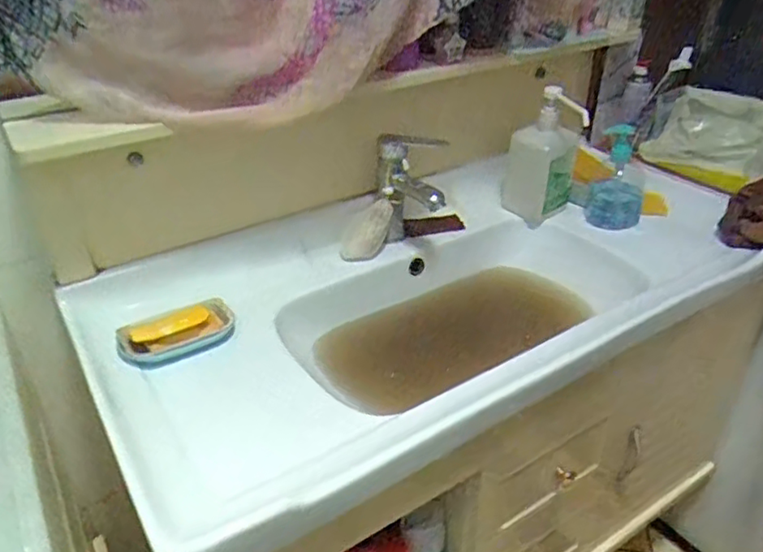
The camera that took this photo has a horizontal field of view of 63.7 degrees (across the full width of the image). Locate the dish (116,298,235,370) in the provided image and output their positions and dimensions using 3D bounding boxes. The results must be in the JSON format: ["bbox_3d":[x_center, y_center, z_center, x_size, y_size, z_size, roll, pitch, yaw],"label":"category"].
[{"bbox_3d":[-0.265,0.074,0.799,0.146,0.036,0.070,-17,36,-24],"label":"dish"}]

